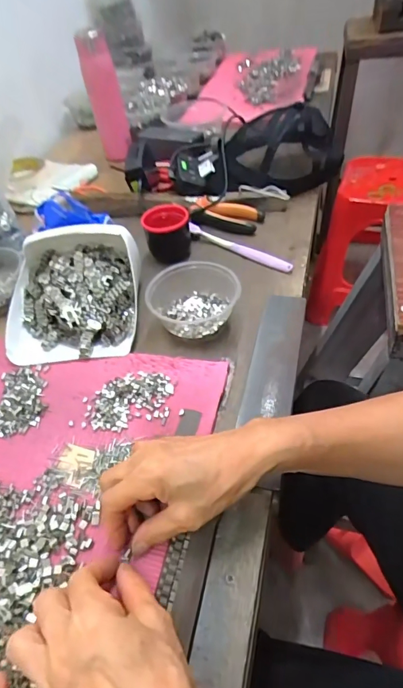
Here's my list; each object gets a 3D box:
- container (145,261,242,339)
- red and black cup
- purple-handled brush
[{"bbox_3d":[-0.009,-0.051,0.494,0.103,0.051,0.088,-5,46,4],"label":"container"},{"bbox_3d":[-0.048,-0.154,0.602,0.066,0.071,0.056,-11,46,-2],"label":"red and black cup"},{"bbox_3d":[0.053,-0.140,0.598,0.174,0.017,0.017,26,55,29],"label":"purple-handled brush"}]

